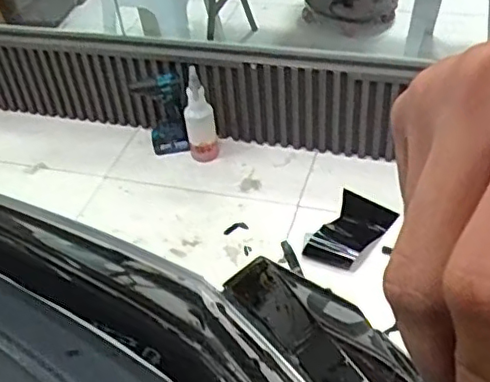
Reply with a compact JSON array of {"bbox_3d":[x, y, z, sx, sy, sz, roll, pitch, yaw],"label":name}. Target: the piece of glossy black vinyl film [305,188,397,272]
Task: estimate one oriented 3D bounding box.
[{"bbox_3d":[0.271,0.109,1.645,0.162,0.030,0.292,24,50,29],"label":"piece of glossy black vinyl film"}]

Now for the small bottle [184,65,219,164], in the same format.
[{"bbox_3d":[-0.126,-0.201,1.773,0.087,0.308,0.081,-11,42,-6],"label":"small bottle"}]

